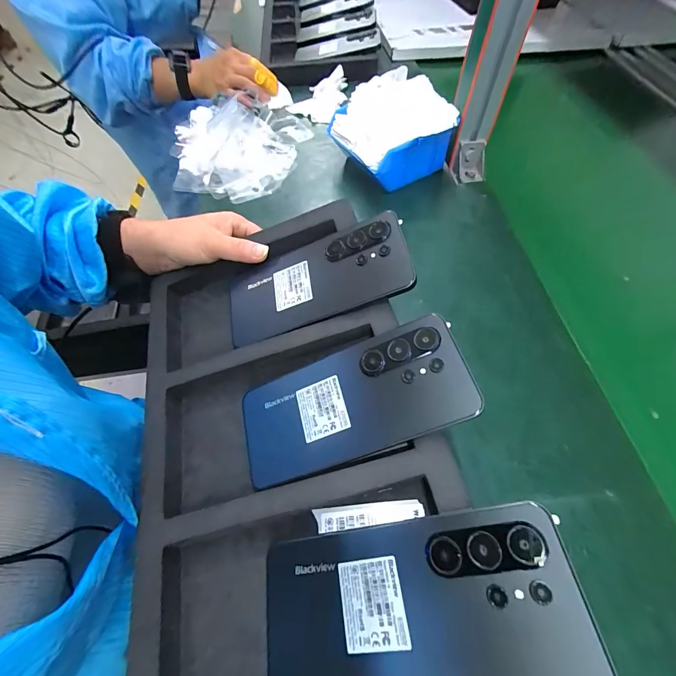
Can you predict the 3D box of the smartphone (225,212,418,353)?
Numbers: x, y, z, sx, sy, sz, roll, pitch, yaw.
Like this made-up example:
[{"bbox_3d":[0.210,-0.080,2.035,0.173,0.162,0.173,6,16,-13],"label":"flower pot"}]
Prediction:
[{"bbox_3d":[-0.024,-0.050,0.289,0.166,0.007,0.080,-19,66,17],"label":"smartphone"}]

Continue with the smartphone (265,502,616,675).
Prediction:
[{"bbox_3d":[0.036,0.141,0.176,0.164,0.006,0.077,-18,58,16],"label":"smartphone"}]

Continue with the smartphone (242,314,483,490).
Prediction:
[{"bbox_3d":[0.006,0.045,0.237,0.166,0.007,0.075,-23,59,13],"label":"smartphone"}]

